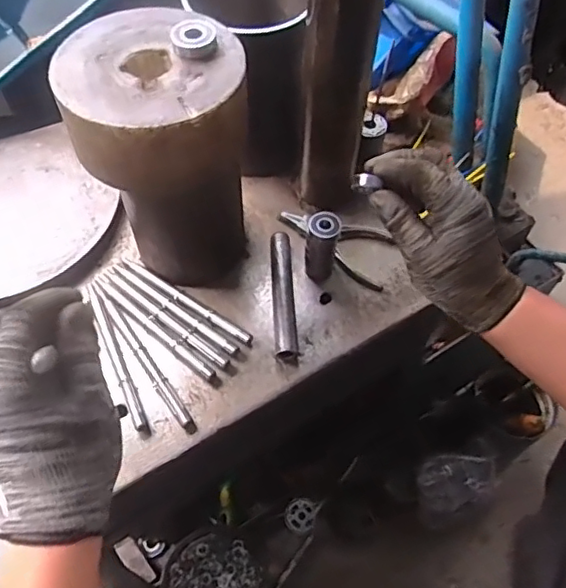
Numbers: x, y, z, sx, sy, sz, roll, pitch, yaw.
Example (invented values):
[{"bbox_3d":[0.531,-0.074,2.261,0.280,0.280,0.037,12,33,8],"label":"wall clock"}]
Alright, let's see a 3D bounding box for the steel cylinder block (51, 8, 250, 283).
[{"bbox_3d":[-0.104,-0.119,0.521,0.140,0.214,0.142,-15,58,-12],"label":"steel cylinder block"}]

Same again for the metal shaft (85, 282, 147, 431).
[{"bbox_3d":[-0.158,0.053,0.539,0.012,0.011,0.163,-21,60,-15],"label":"metal shaft"}]

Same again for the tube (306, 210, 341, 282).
[{"bbox_3d":[0.038,-0.048,0.571,0.028,0.072,0.031,4,56,1],"label":"tube"}]

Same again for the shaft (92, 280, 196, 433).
[{"bbox_3d":[-0.136,0.054,0.540,0.013,0.012,0.185,-32,63,-21],"label":"shaft"}]

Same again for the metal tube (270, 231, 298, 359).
[{"bbox_3d":[0.000,-0.003,0.576,0.022,0.016,0.140,-2,57,-3],"label":"metal tube"}]

